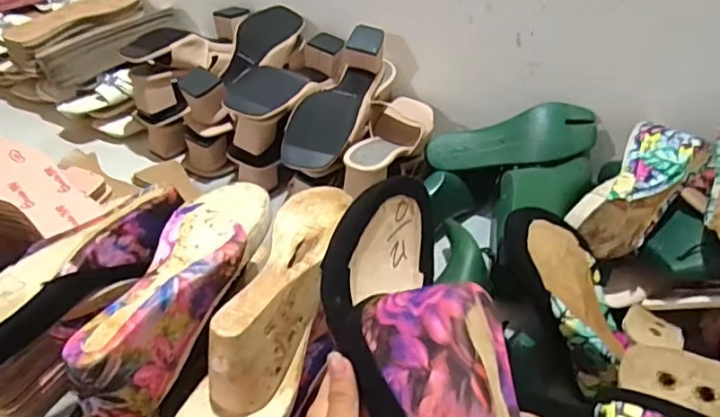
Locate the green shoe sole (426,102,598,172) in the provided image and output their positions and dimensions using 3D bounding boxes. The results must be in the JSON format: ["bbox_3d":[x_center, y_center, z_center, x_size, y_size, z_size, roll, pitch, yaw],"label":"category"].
[{"bbox_3d":[0.210,-0.091,0.780,0.220,0.048,0.075,-9,77,21],"label":"green shoe sole"}]

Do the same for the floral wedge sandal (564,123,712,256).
[{"bbox_3d":[0.318,-0.023,0.636,0.083,0.072,0.199,31,51,26],"label":"floral wedge sandal"}]

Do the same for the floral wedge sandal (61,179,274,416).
[{"bbox_3d":[-0.148,0.072,0.482,0.083,0.076,0.232,16,46,14],"label":"floral wedge sandal"}]

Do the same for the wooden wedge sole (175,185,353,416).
[{"bbox_3d":[-0.075,0.087,0.481,0.083,0.102,0.272,16,66,13],"label":"wooden wedge sole"}]

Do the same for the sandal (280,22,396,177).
[{"bbox_3d":[-0.025,-0.149,0.778,0.093,0.079,0.241,19,60,16],"label":"sandal"}]

